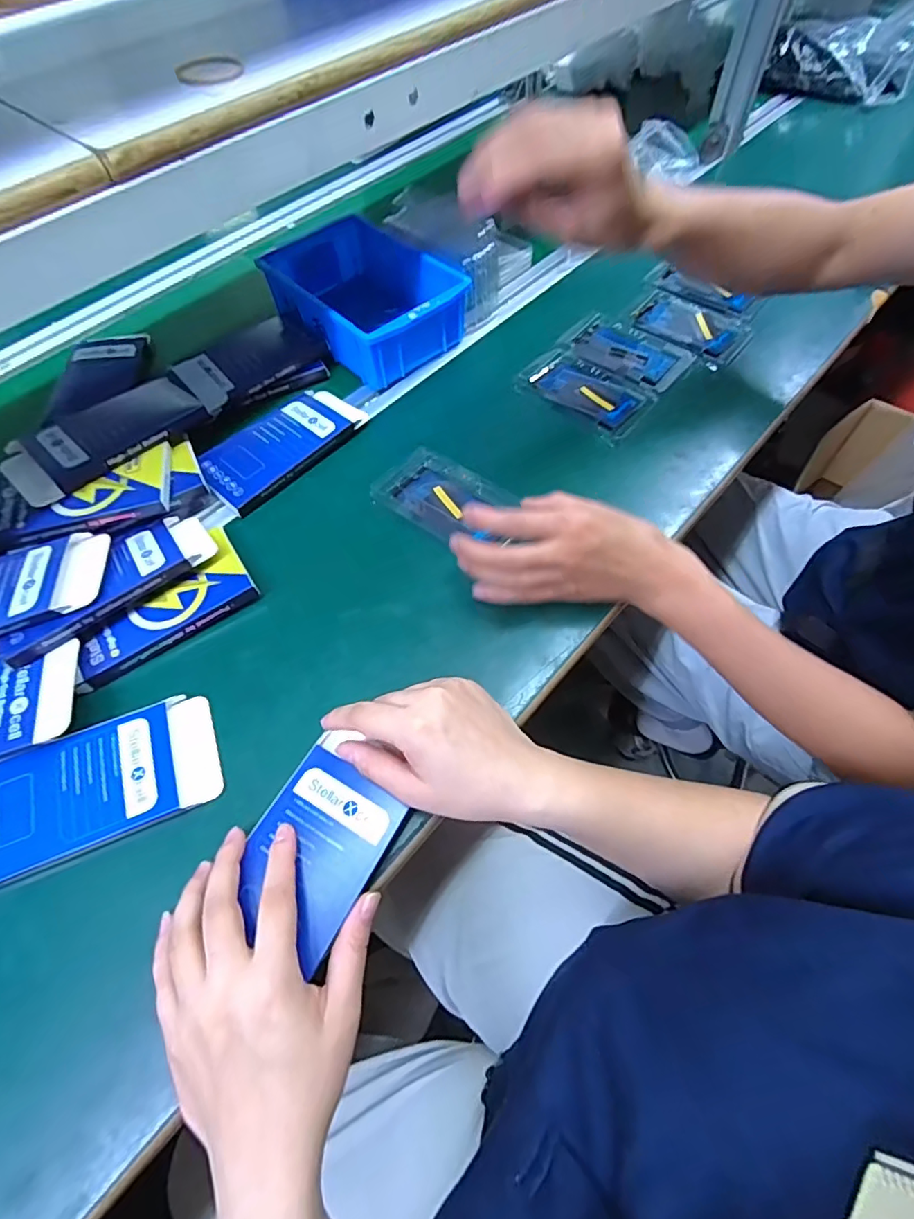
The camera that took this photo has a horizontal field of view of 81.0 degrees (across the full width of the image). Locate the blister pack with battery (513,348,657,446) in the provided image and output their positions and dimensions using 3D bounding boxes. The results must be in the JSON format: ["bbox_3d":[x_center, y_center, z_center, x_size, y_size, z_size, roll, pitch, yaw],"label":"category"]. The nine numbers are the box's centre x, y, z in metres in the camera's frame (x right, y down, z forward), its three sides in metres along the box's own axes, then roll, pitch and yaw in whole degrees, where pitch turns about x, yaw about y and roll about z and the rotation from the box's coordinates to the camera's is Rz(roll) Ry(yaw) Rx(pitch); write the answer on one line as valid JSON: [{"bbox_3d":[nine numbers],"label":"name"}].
[{"bbox_3d":[0.124,-0.220,0.530,0.129,0.004,0.069,37,68,21],"label":"blister pack with battery"}]

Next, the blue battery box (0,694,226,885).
[{"bbox_3d":[-0.238,0.115,0.349,0.154,0.019,0.078,-22,62,-10],"label":"blue battery box"}]

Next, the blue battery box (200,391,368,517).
[{"bbox_3d":[-0.161,-0.153,0.492,0.150,0.013,0.082,-41,66,-19],"label":"blue battery box"}]

